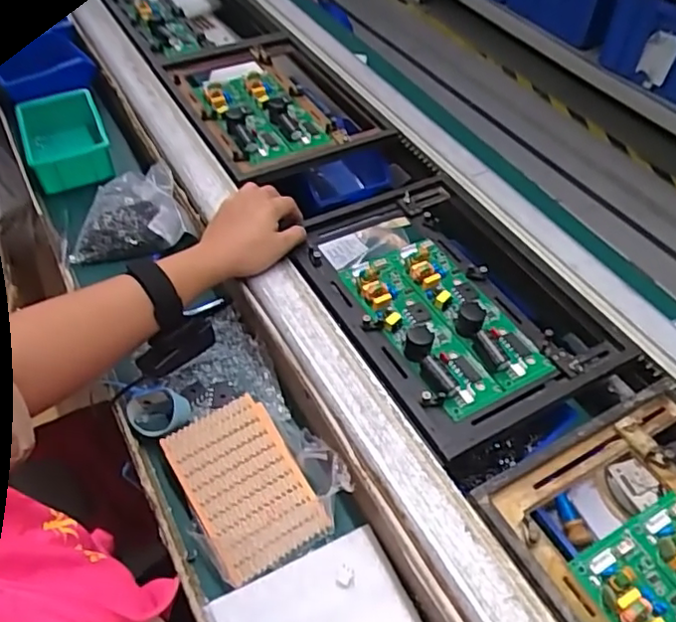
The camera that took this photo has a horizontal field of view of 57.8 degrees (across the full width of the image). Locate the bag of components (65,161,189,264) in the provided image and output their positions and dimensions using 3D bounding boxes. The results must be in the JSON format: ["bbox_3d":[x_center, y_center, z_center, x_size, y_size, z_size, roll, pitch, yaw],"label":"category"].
[{"bbox_3d":[-0.238,-0.111,0.687,0.131,0.027,0.105,-13,71,7],"label":"bag of components"}]

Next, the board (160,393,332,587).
[{"bbox_3d":[-0.077,0.139,0.502,0.088,0.017,0.136,-25,55,-22],"label":"board"}]

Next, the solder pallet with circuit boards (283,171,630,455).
[{"bbox_3d":[0.104,-0.022,0.597,0.230,0.039,0.308,-22,54,-20],"label":"solder pallet with circuit boards"}]

